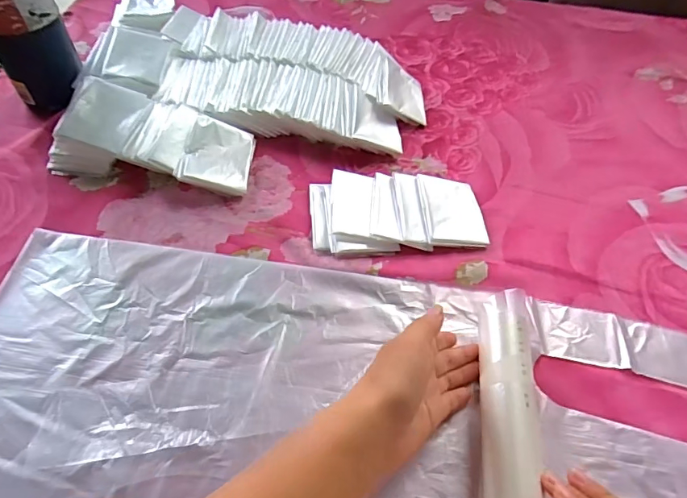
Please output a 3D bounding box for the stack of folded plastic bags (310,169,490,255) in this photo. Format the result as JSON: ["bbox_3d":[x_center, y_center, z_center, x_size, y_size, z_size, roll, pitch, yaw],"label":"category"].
[{"bbox_3d":[0.055,-0.038,0.455,0.171,0.016,0.091,-3,55,-5],"label":"stack of folded plastic bags"}]

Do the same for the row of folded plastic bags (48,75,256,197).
[{"bbox_3d":[-0.196,-0.118,0.480,0.199,0.053,0.101,9,55,4],"label":"row of folded plastic bags"}]

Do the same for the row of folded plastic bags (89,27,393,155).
[{"bbox_3d":[-0.110,-0.181,0.526,0.356,0.055,0.103,10,55,5],"label":"row of folded plastic bags"}]

